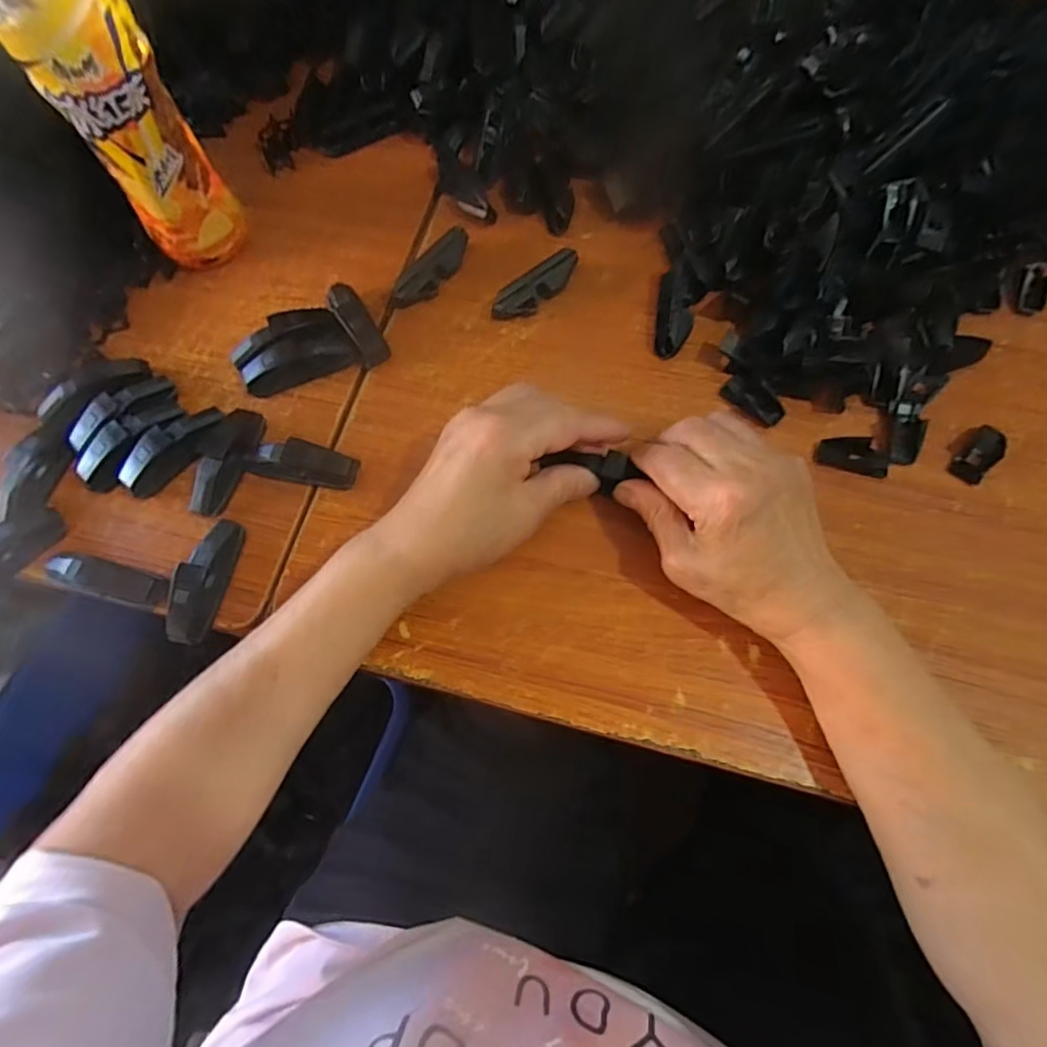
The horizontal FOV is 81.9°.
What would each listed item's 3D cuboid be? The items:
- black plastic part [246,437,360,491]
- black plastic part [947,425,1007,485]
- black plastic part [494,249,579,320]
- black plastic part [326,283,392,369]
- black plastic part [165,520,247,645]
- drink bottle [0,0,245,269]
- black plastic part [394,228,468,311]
[{"bbox_3d":[-0.134,-0.036,0.374,0.062,0.026,0.021,10,69,6],"label":"black plastic part"},{"bbox_3d":[0.277,-0.041,0.367,0.020,0.010,0.039,38,74,15],"label":"black plastic part"},{"bbox_3d":[0.009,-0.164,0.418,0.068,0.019,0.019,-42,73,-13],"label":"black plastic part"},{"bbox_3d":[-0.113,-0.137,0.407,0.023,0.025,0.065,-28,71,-9],"label":"black plastic part"},{"bbox_3d":[-0.185,0.033,0.353,0.020,0.029,0.073,10,69,6],"label":"black plastic part"},{"bbox_3d":[-0.246,-0.255,0.361,0.064,0.209,0.073,-37,72,-12],"label":"drink bottle"},{"bbox_3d":[-0.064,-0.178,0.428,0.019,0.019,0.077,28,72,12],"label":"black plastic part"}]

